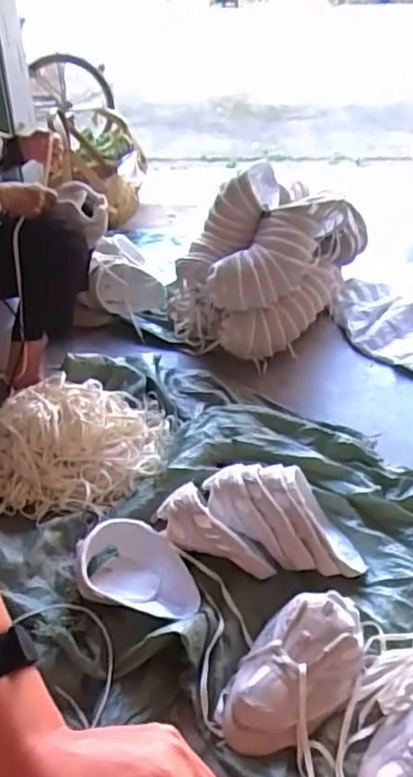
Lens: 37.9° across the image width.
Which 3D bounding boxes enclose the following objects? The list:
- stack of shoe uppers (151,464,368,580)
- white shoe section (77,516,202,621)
[{"bbox_3d":[0.098,0.226,1.063,0.355,0.113,0.155,3,37,5],"label":"stack of shoe uppers"},{"bbox_3d":[-0.119,0.303,1.003,0.154,0.057,0.220,-30,46,-34],"label":"white shoe section"}]

